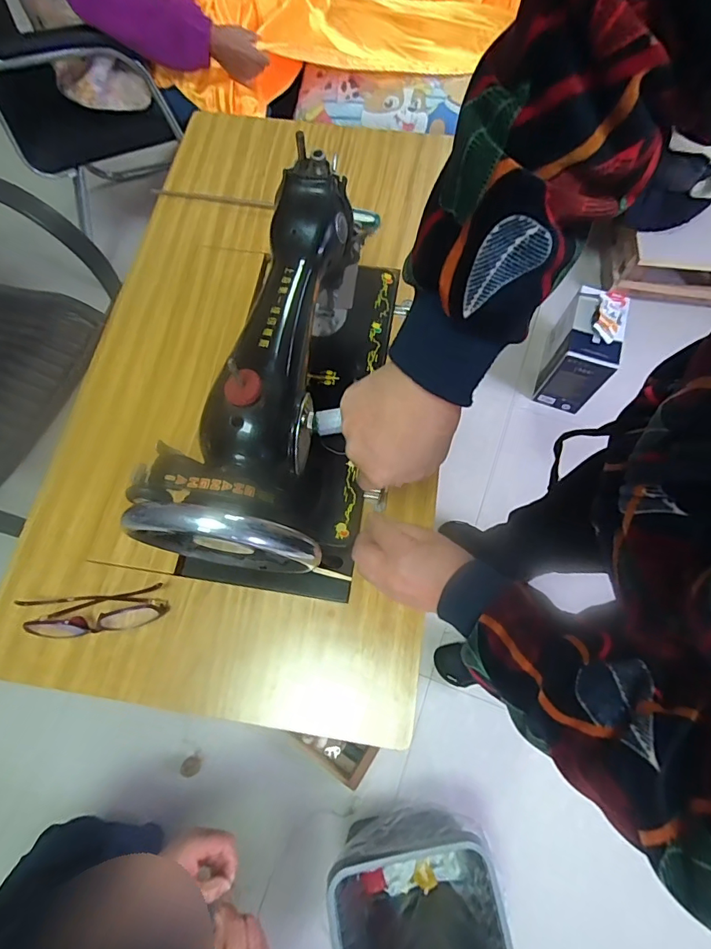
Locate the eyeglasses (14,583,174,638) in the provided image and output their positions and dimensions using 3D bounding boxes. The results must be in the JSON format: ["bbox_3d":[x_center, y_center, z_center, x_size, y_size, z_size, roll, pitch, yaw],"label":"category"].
[{"bbox_3d":[-0.249,0.132,0.444,0.126,0.030,0.037,-6,69,-4],"label":"eyeglasses"}]

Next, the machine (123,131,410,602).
[{"bbox_3d":[-0.044,-0.108,0.442,0.148,0.211,0.402,11,68,2],"label":"machine"}]

